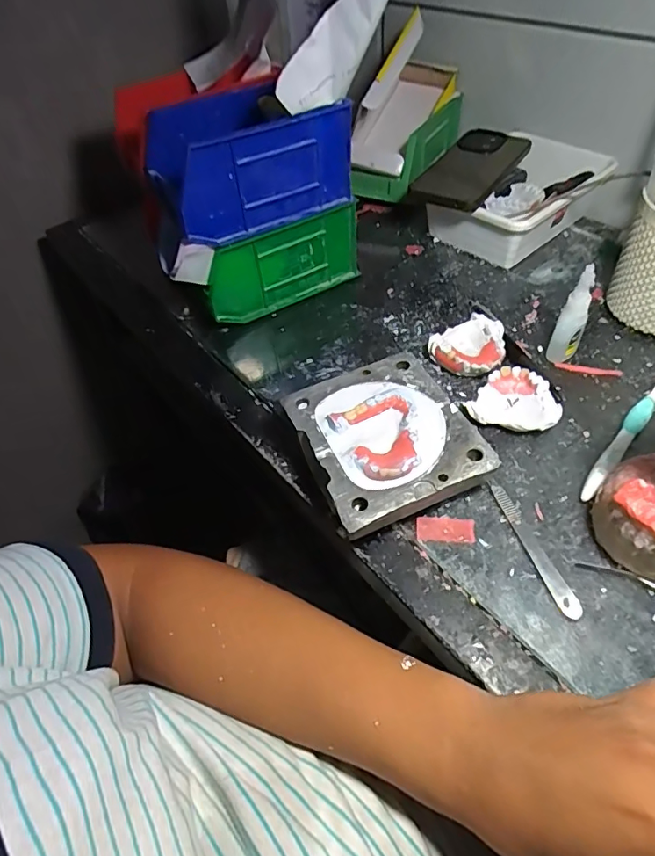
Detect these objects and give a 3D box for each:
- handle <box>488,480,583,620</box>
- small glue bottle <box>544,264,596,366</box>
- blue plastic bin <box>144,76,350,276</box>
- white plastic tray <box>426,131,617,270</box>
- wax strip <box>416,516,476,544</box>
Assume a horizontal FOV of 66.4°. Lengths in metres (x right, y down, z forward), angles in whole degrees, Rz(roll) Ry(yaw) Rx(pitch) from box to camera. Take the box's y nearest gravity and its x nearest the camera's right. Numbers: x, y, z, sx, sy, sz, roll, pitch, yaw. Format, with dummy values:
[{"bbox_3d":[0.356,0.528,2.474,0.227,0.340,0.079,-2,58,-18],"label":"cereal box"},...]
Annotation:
[{"bbox_3d":[0.139,0.078,0.339,0.012,0.004,0.101,-16,51,-7],"label":"handle"},{"bbox_3d":[0.206,-0.090,0.421,0.020,0.088,0.023,33,61,28],"label":"small glue bottle"},{"bbox_3d":[-0.078,-0.237,0.453,0.186,0.091,0.092,-25,53,-14],"label":"blue plastic bin"},{"bbox_3d":[0.219,-0.255,0.566,0.186,0.062,0.121,-36,56,-21],"label":"white plastic tray"},{"bbox_3d":[0.083,0.071,0.351,0.039,0.004,0.019,1,51,7],"label":"wax strip"}]

